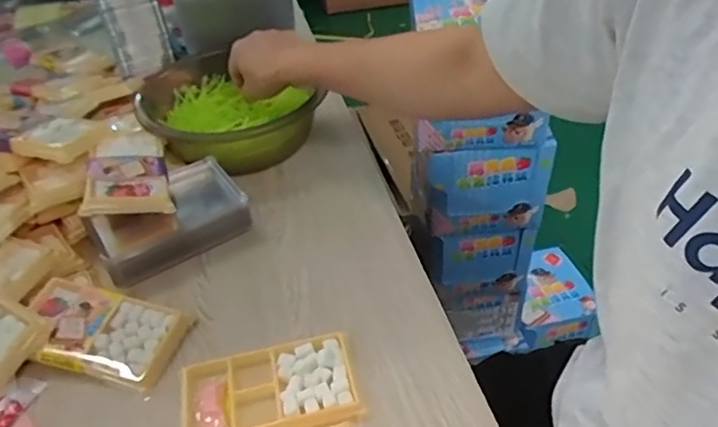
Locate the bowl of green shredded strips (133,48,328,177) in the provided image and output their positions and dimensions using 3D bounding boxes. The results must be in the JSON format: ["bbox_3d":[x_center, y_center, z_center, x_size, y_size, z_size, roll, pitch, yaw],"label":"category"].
[{"bbox_3d":[-0.154,-0.122,0.680,0.196,0.078,0.214,-10,40,-14],"label":"bowl of green shredded strips"}]

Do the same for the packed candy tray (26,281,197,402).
[{"bbox_3d":[-0.214,0.096,0.460,0.132,0.023,0.069,8,42,13],"label":"packed candy tray"}]

